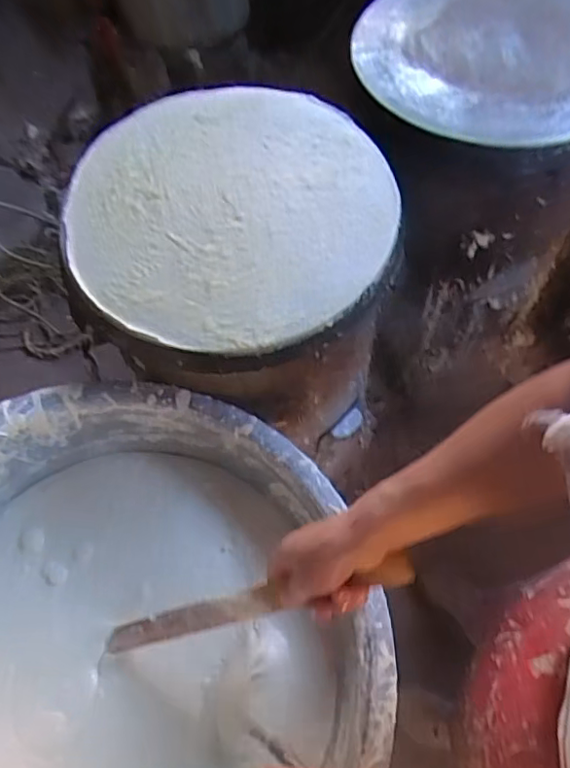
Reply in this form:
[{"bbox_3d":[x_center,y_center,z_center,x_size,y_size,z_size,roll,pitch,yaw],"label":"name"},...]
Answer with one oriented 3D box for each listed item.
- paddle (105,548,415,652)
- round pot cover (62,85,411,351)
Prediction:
[{"bbox_3d":[-0.045,0.208,0.529,0.352,0.017,0.027,-24,60,27],"label":"paddle"},{"bbox_3d":[-0.057,-0.189,0.613,0.340,0.034,0.337,-1,63,1],"label":"round pot cover"}]

